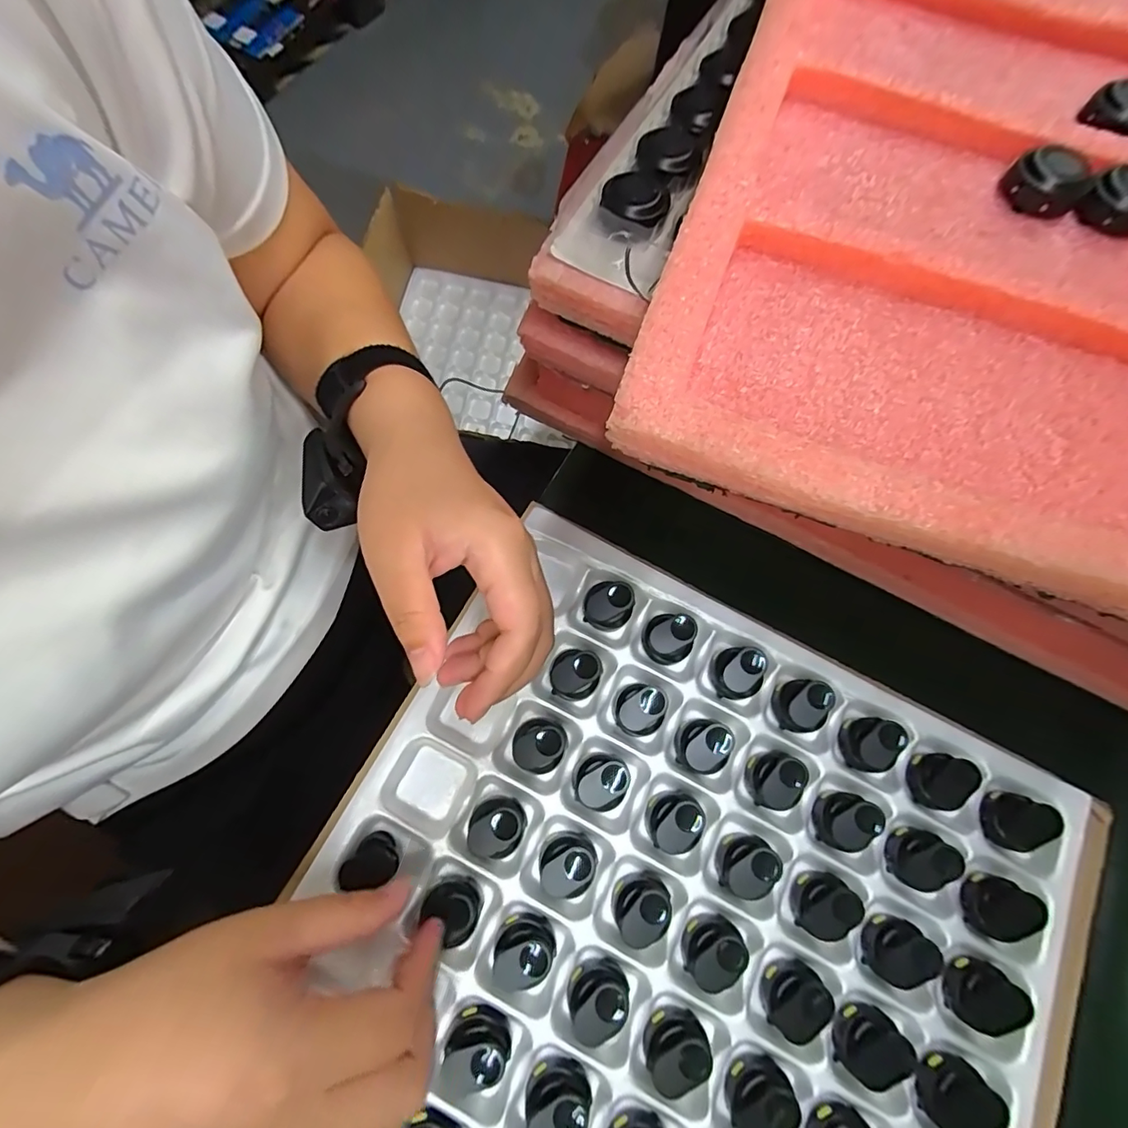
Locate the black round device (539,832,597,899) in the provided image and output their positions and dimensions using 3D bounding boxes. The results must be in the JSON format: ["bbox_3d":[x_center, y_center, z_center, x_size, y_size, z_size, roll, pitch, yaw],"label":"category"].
[{"bbox_3d":[0.002,0.156,0.255,0.029,0.018,0.028,1,74,-5],"label":"black round device"}]

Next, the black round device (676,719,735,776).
[{"bbox_3d":[0.079,0.101,0.274,0.028,0.019,0.027,1,74,-5],"label":"black round device"}]

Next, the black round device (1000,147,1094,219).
[{"bbox_3d":[0.195,-0.154,0.201,0.025,0.013,0.025,1,74,-5],"label":"black round device"}]

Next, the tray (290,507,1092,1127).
[{"bbox_3d":[0.020,0.256,0.228,0.348,0.025,0.500,29,74,3],"label":"tray"}]

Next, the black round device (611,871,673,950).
[{"bbox_3d":[0.039,0.176,0.249,0.027,0.020,0.029,1,74,-5],"label":"black round device"}]

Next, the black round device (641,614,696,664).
[{"bbox_3d":[0.062,0.044,0.293,0.027,0.016,0.028,1,74,-5],"label":"black round device"}]

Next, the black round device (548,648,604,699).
[{"bbox_3d":[0.007,0.064,0.285,0.028,0.019,0.025,11,74,-2],"label":"black round device"}]

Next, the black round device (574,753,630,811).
[{"bbox_3d":[0.020,0.118,0.267,0.028,0.018,0.029,1,74,-5],"label":"black round device"}]

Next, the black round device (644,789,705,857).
[{"bbox_3d":[0.060,0.139,0.263,0.026,0.019,0.030,-13,76,-9],"label":"black round device"}]

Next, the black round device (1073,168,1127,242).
[{"bbox_3d":[0.223,-0.144,0.199,0.026,0.013,0.026,1,74,-5],"label":"black round device"}]

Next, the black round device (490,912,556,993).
[{"bbox_3d":[-0.020,0.191,0.243,0.026,0.017,0.030,30,74,4],"label":"black round device"}]

